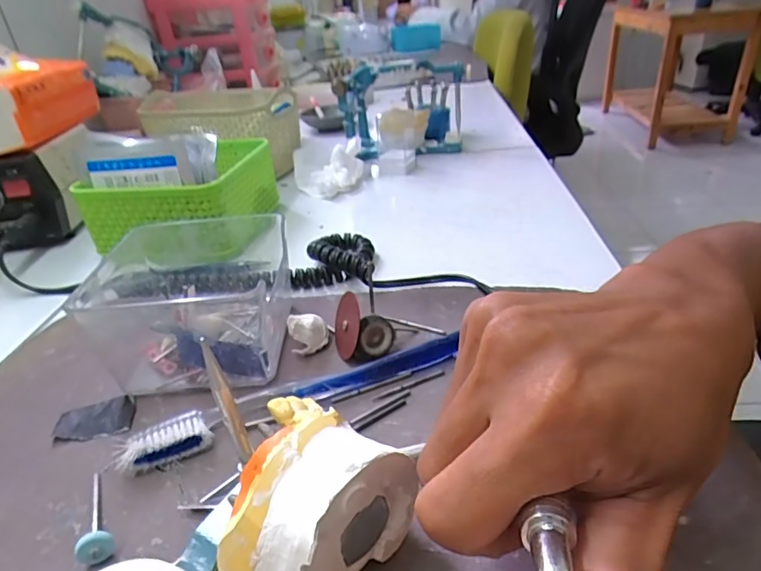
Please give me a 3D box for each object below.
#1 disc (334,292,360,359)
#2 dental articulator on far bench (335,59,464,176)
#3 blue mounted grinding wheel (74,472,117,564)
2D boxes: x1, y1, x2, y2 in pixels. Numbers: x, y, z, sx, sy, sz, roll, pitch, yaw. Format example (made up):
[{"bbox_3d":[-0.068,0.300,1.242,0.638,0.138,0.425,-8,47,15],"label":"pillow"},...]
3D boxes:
[{"bbox_3d":[-0.019,0.023,0.282,0.004,0.032,0.036,9,32,-25],"label":"disc"},{"bbox_3d":[0.025,-0.214,0.603,0.138,0.094,0.175,-4,31,3],"label":"dental articulator on far bench"},{"bbox_3d":[-0.118,0.092,0.204,0.012,0.012,0.046,-23,35,-26],"label":"blue mounted grinding wheel"}]

